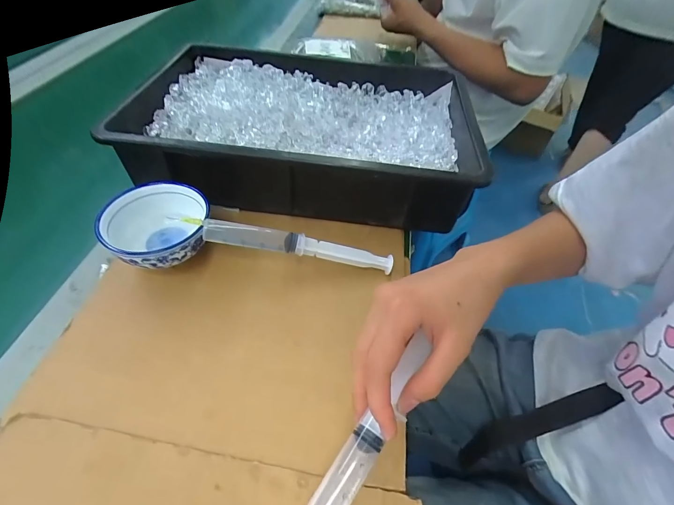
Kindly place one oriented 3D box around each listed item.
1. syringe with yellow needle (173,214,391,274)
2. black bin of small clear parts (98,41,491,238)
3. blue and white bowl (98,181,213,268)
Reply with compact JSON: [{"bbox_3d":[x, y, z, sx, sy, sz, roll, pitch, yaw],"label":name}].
[{"bbox_3d":[-0.047,-0.008,0.343,0.213,0.018,0.016,11,49,-12],"label":"syringe with yellow needle"},{"bbox_3d":[-0.042,-0.176,0.463,0.394,0.078,0.286,7,50,2],"label":"black bin of small clear parts"},{"bbox_3d":[-0.179,-0.023,0.353,0.094,0.048,0.101,2,50,-2],"label":"blue and white bowl"}]

